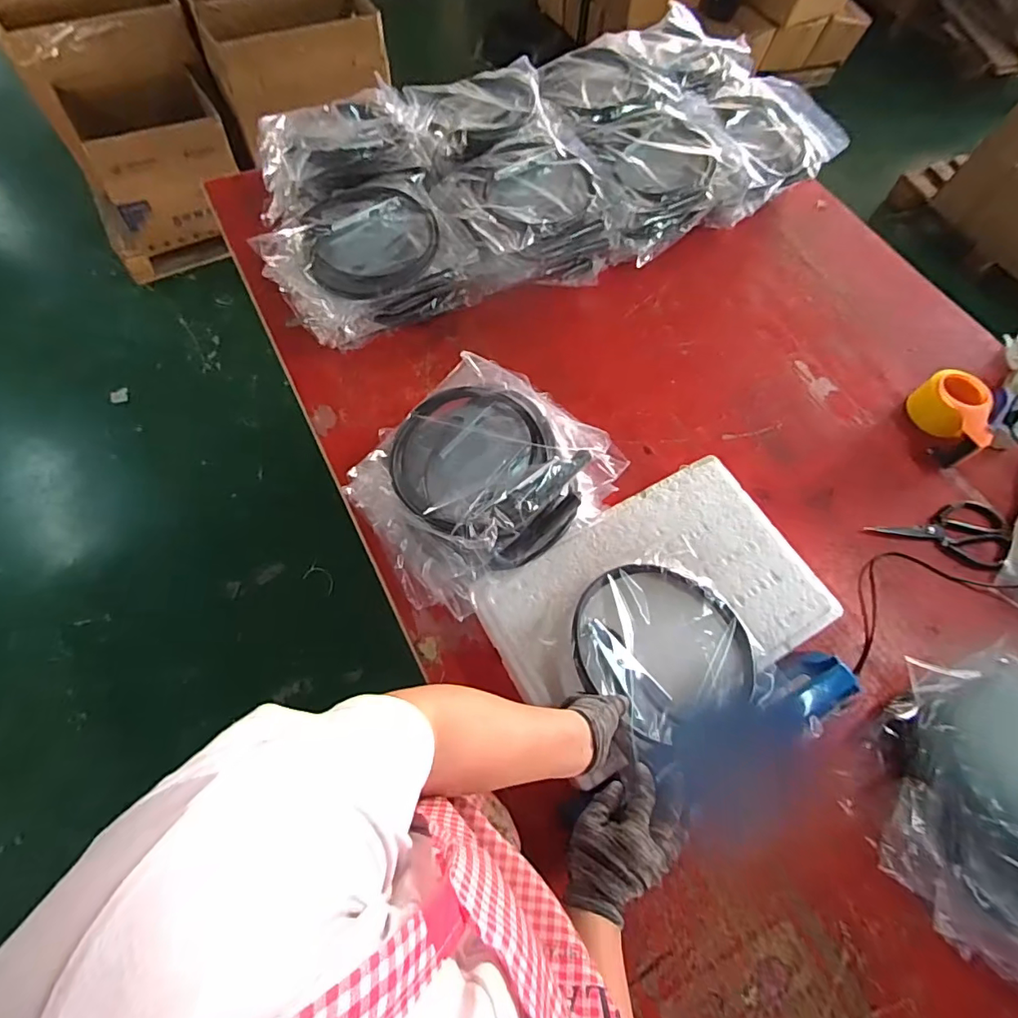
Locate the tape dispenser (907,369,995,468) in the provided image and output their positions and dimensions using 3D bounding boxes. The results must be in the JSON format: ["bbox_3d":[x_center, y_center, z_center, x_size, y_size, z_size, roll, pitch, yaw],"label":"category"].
[{"bbox_3d":[0.754,-0.159,0.906,0.108,0.077,0.164,19,65,6],"label":"tape dispenser"}]

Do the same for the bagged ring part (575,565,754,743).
[{"bbox_3d":[0.189,0.169,0.648,0.215,0.033,0.202,1,67,-3],"label":"bagged ring part"}]

